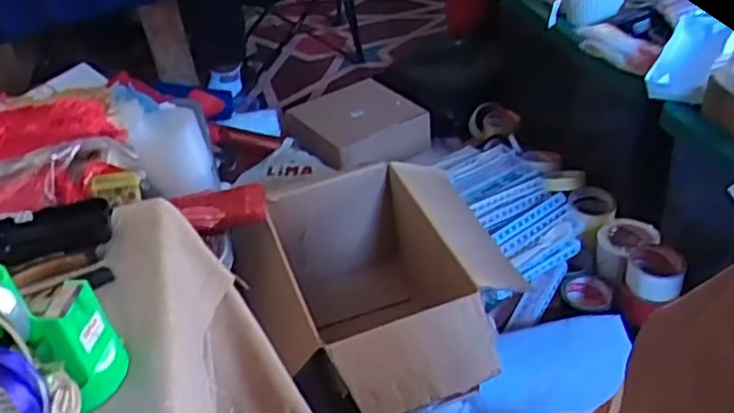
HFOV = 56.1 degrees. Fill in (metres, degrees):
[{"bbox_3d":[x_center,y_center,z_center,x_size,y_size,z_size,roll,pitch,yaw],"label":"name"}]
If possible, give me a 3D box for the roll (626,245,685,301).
[{"bbox_3d":[0.460,0.106,1.100,0.084,0.060,0.084,-5,35,4],"label":"roll"}]

